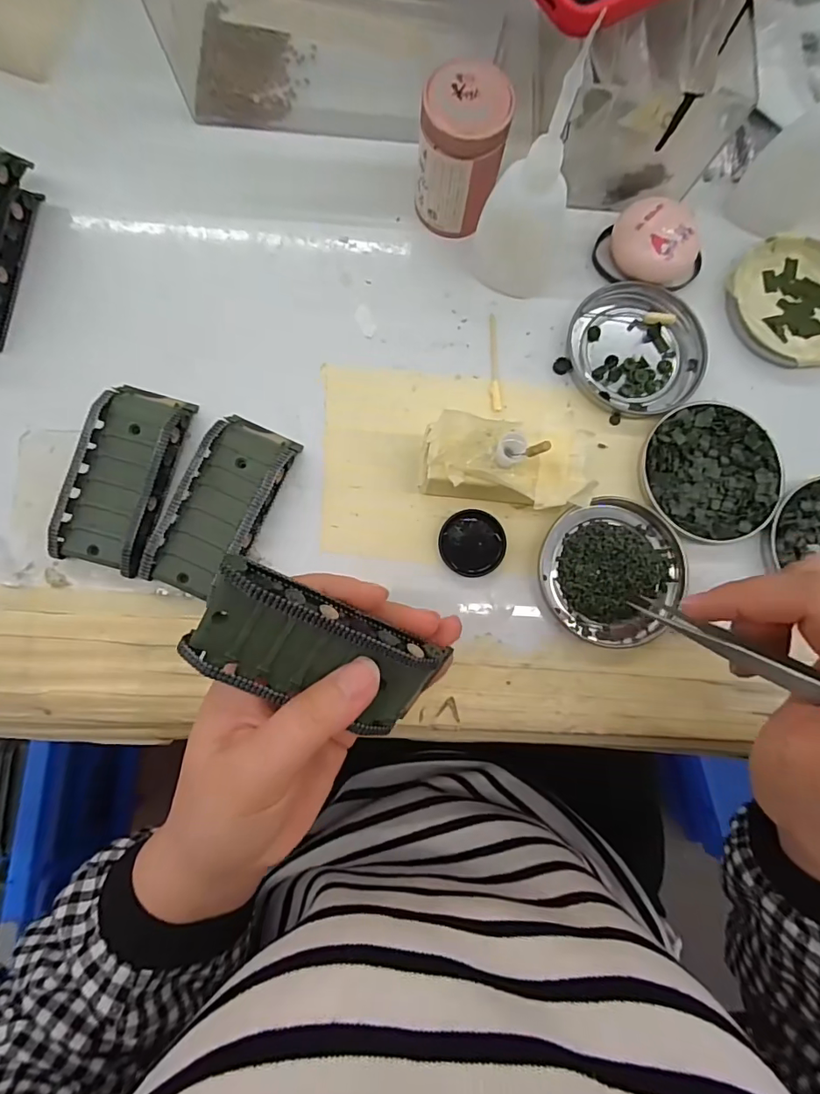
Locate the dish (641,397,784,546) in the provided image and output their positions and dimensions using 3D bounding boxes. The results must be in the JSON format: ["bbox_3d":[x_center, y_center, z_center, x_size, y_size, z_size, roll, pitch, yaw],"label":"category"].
[{"bbox_3d":[0.168,-0.042,0.280,0.075,0.010,0.077,0,83,-3],"label":"dish"}]

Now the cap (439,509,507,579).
[{"bbox_3d":[0.034,-0.002,0.271,0.035,0.007,0.035,0,83,-3],"label":"cap"}]

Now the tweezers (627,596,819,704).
[{"bbox_3d":[0.135,0.046,0.179,0.009,0.129,0.011,-47,124,-7],"label":"tweezers"}]

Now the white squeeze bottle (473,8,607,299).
[{"bbox_3d":[0.066,-0.176,0.241,0.047,0.115,0.050,28,83,1],"label":"white squeeze bottle"}]

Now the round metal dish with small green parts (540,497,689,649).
[{"bbox_3d":[0.111,0.013,0.270,0.074,0.009,0.078,0,83,-3],"label":"round metal dish with small green parts"}]

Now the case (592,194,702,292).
[{"bbox_3d":[0.140,-0.172,0.289,0.055,0.023,0.046,43,83,3],"label":"case"}]

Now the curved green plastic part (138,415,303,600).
[{"bbox_3d":[-0.098,-0.022,0.262,0.043,0.020,0.096,25,83,0],"label":"curved green plastic part"}]

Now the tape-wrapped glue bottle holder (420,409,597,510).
[{"bbox_3d":[0.049,-0.041,0.260,0.085,0.042,0.041,9,83,-2],"label":"tape-wrapped glue bottle holder"}]

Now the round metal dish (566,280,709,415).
[{"bbox_3d":[0.132,-0.116,0.290,0.079,0.007,0.072,0,83,-3],"label":"round metal dish"}]

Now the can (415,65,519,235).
[{"bbox_3d":[0.026,-0.207,0.268,0.043,0.064,0.041,0,83,-3],"label":"can"}]

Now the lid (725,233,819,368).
[{"bbox_3d":[0.230,-0.146,0.297,0.073,0.012,0.080,0,83,-3],"label":"lid"}]

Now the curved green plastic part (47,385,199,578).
[{"bbox_3d":[-0.149,-0.037,0.262,0.047,0.020,0.095,15,83,-1],"label":"curved green plastic part"}]

